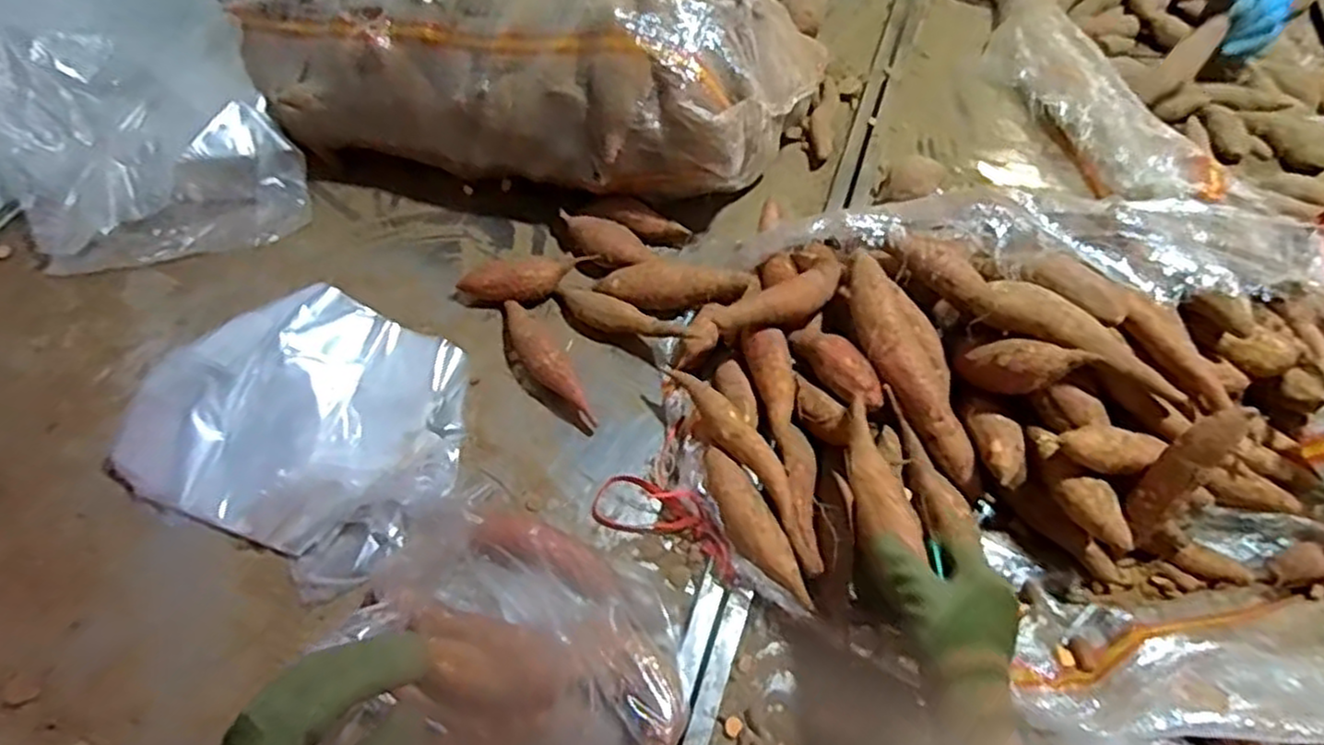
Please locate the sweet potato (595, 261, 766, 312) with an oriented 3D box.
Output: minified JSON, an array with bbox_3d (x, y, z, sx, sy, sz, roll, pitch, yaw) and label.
[{"bbox_3d":[0.011,-0.093,0.787,0.168,0.046,0.043,6,56,4],"label":"sweet potato"}]

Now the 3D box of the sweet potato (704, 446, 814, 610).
[{"bbox_3d":[0.075,0.135,0.630,0.041,0.046,0.159,-23,58,-14],"label":"sweet potato"}]

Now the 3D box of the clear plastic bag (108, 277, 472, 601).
[{"bbox_3d":[-0.342,0.039,0.703,0.293,0.074,0.252,24,59,16],"label":"clear plastic bag"}]

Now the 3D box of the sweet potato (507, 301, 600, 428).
[{"bbox_3d":[-0.126,-0.016,0.758,0.038,0.037,0.186,-29,60,-18],"label":"sweet potato"}]

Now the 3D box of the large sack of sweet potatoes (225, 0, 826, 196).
[{"bbox_3d":[-0.172,-0.374,0.883,0.673,0.225,0.256,12,56,9],"label":"large sack of sweet potatoes"}]

